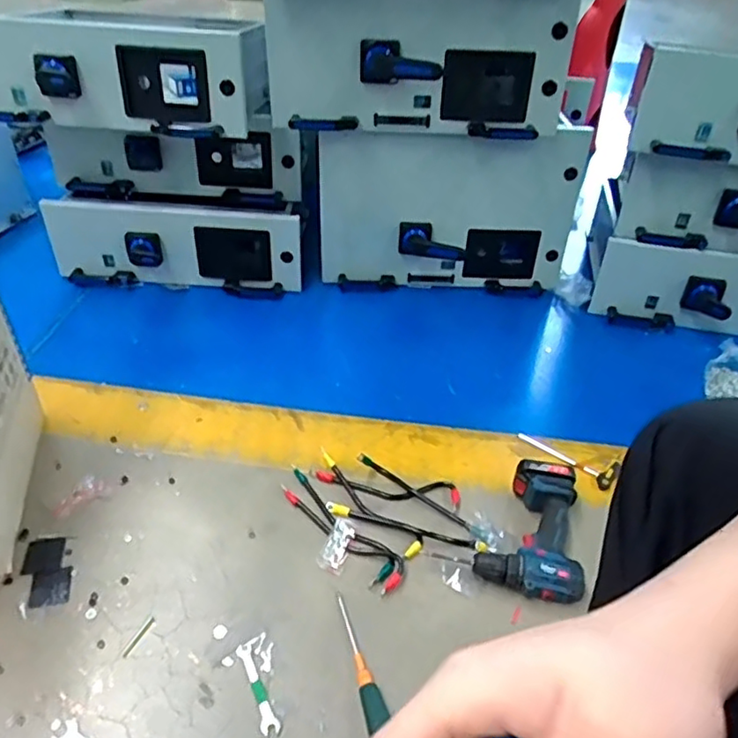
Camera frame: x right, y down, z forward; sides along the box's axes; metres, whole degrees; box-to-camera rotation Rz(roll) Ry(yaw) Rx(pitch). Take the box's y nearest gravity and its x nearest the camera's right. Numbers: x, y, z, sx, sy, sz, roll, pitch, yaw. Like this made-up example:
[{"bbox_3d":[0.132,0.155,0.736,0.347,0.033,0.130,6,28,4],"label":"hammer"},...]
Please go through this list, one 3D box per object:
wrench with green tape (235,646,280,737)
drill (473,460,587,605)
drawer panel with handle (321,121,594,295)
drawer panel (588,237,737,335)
[{"bbox_3d":[-0.142,0.405,0.782,0.021,0.005,0.119,-17,43,-22],"label":"wrench with green tape"},{"bbox_3d":[0.259,0.243,0.945,0.144,0.069,0.209,15,41,15],"label":"drill"},{"bbox_3d":[0.191,-0.360,1.438,0.595,0.360,0.086,-2,39,-6],"label":"drawer panel with handle"},{"bbox_3d":[0.797,-0.151,1.348,0.568,0.177,0.065,10,40,10],"label":"drawer panel"}]

